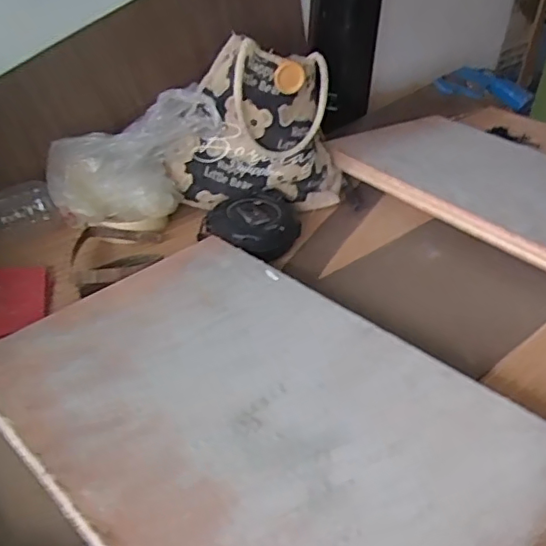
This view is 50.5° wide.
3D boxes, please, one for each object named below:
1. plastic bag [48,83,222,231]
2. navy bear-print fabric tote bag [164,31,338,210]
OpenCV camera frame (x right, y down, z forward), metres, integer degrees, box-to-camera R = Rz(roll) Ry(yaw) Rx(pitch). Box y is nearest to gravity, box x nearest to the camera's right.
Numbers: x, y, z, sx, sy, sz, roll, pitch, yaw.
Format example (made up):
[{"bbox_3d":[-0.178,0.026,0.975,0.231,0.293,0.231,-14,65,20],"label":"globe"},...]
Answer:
[{"bbox_3d":[-0.139,-0.107,0.571,0.163,0.127,0.078,-12,37,-16],"label":"plastic bag"},{"bbox_3d":[-0.013,-0.153,0.602,0.170,0.158,0.095,8,37,7],"label":"navy bear-print fabric tote bag"}]

